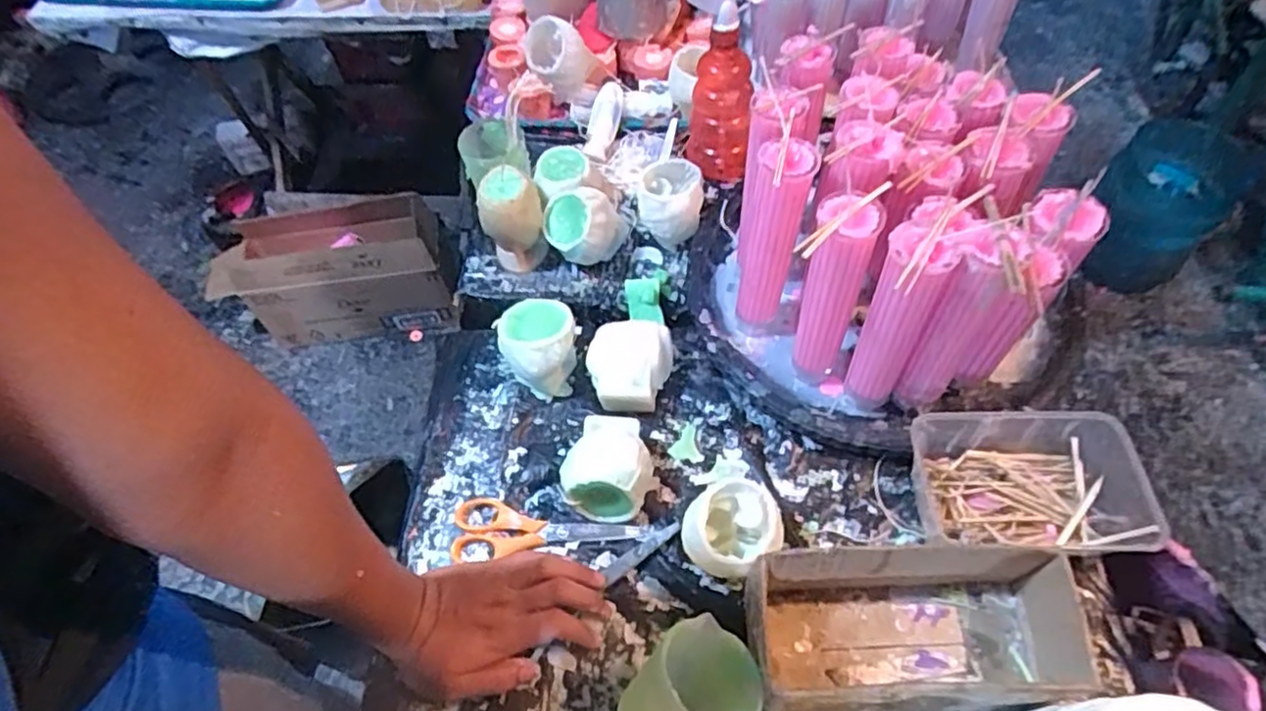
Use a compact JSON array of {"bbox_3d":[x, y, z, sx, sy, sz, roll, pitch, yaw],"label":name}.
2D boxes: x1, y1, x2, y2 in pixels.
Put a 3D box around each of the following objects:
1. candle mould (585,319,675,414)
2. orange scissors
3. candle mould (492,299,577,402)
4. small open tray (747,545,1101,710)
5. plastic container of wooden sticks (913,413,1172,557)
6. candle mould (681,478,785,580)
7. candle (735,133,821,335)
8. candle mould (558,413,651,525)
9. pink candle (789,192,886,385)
[{"bbox_3d":[-0.002,0.009,0.664,0.080,0.051,0.069,-3,56,2],"label":"candle mould"},{"bbox_3d":[-0.078,0.148,0.630,0.168,0.007,0.055,-7,56,-1],"label":"orange scissors"},{"bbox_3d":[-0.090,-0.008,0.677,0.071,0.075,0.069,-2,56,3],"label":"candle mould"},{"bbox_3d":[0.212,0.206,0.513,0.248,0.094,0.098,-3,56,2],"label":"small open tray"},{"bbox_3d":[0.320,0.109,0.571,0.167,0.059,0.113,0,56,4],"label":"plastic container of wooden sticks"},{"bbox_3d":[0.081,0.144,0.573,0.073,0.058,0.074,-2,56,3],"label":"candle mould"},{"bbox_3d":[0.122,-0.100,0.635,0.052,0.222,0.056,9,57,9],"label":"candle"},{"bbox_3d":[-0.023,0.099,0.620,0.076,0.071,0.076,-4,43,4],"label":"candle mould"},{"bbox_3d":[0.161,-0.039,0.593,0.047,0.218,0.051,18,59,15],"label":"pink candle"}]

